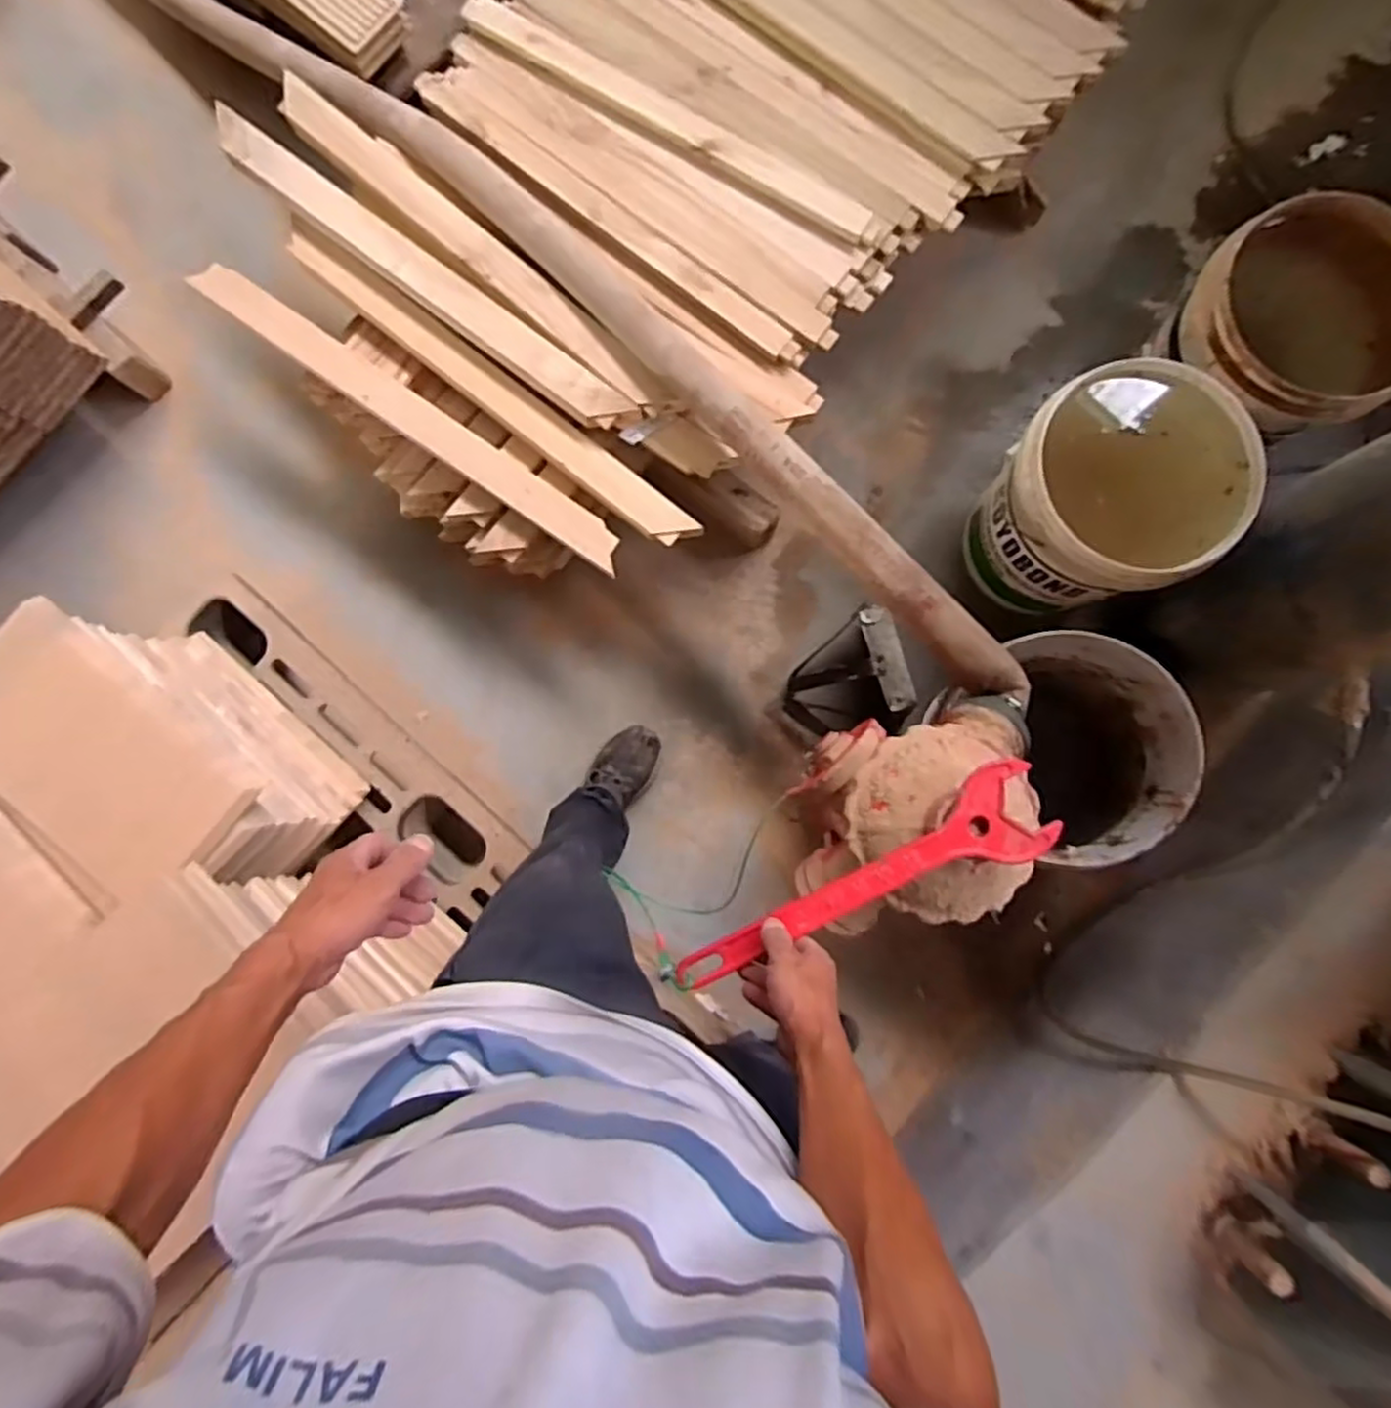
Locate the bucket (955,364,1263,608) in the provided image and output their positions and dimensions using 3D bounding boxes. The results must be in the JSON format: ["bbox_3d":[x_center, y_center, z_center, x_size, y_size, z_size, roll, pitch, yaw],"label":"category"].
[{"bbox_3d":[0.587,-0.303,1.078,0.268,0.344,0.279,0,86,2],"label":"bucket"}]

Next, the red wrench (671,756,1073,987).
[{"bbox_3d":[0.162,0.182,0.675,0.375,0.020,0.087,-30,80,-2],"label":"red wrench"}]

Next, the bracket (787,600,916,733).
[{"bbox_3d":[0.238,-0.034,1.165,0.185,0.171,0.187,-24,85,2],"label":"bracket"}]

